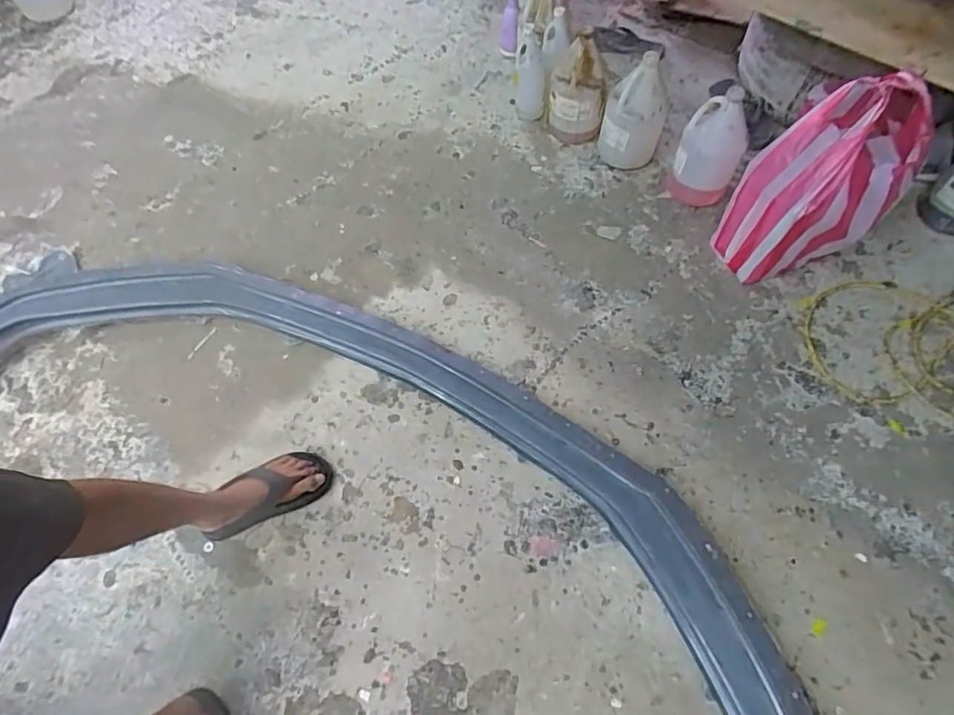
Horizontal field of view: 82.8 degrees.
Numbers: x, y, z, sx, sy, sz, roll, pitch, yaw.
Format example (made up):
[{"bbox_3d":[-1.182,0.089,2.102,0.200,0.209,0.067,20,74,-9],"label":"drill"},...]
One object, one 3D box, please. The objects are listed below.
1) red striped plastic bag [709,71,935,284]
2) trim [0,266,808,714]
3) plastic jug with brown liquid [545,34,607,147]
[{"bbox_3d":[0.721,-0.356,1.164,0.263,0.423,0.212,41,70,21],"label":"red striped plastic bag"},{"bbox_3d":[-0.280,0.182,1.112,1.945,0.176,0.628,27,66,12],"label":"trim"},{"bbox_3d":[0.269,-0.711,1.450,0.150,0.271,0.126,8,62,6],"label":"plastic jug with brown liquid"}]

